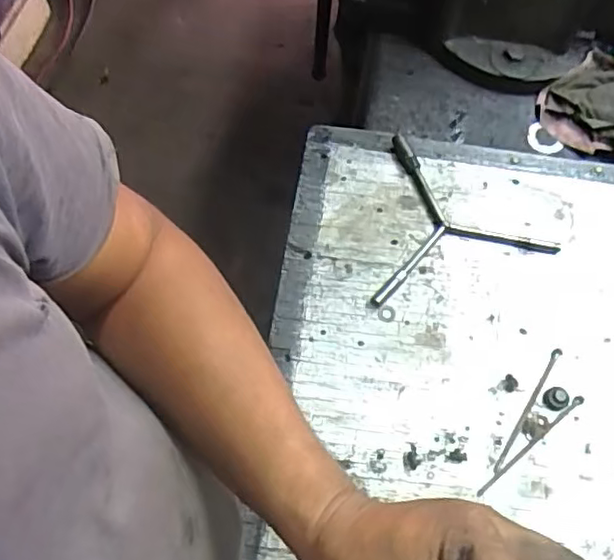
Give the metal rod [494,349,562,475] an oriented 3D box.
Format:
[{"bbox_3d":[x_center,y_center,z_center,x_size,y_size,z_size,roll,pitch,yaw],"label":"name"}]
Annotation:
[{"bbox_3d":[0.225,0.129,0.618,0.008,0.004,0.146,32,68,12],"label":"metal rod"}]

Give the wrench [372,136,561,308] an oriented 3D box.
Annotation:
[{"bbox_3d":[0.185,-0.055,0.686,0.198,0.023,0.205,9,66,2],"label":"wrench"}]

